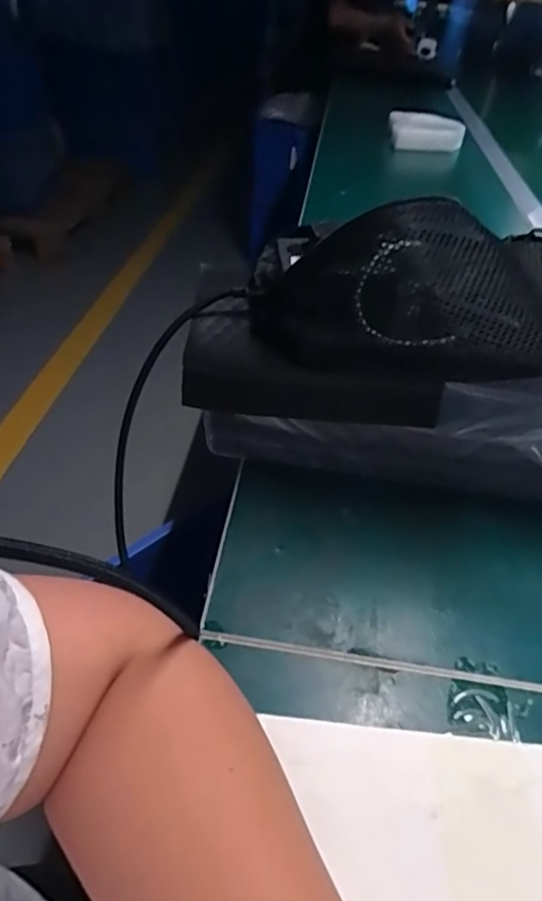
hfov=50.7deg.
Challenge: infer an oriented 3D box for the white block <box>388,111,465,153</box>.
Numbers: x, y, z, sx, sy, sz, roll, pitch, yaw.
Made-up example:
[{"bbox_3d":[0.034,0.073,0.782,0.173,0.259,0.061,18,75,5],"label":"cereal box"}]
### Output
[{"bbox_3d":[0.314,-0.651,1.174,0.155,0.058,0.077,0,38,-8],"label":"white block"}]

